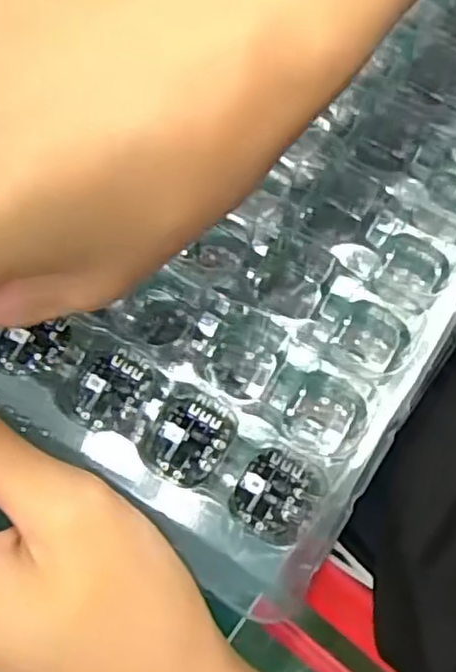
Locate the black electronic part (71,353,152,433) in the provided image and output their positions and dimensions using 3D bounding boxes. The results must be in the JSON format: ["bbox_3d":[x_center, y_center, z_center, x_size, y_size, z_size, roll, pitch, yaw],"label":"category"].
[{"bbox_3d":[-0.040,0.018,0.235,0.024,0.004,0.026,21,74,7],"label":"black electronic part"}]

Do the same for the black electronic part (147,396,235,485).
[{"bbox_3d":[-0.013,0.034,0.232,0.024,0.004,0.030,29,75,9],"label":"black electronic part"}]

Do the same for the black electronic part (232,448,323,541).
[{"bbox_3d":[0.016,0.052,0.227,0.025,0.004,0.029,35,76,10],"label":"black electronic part"}]

